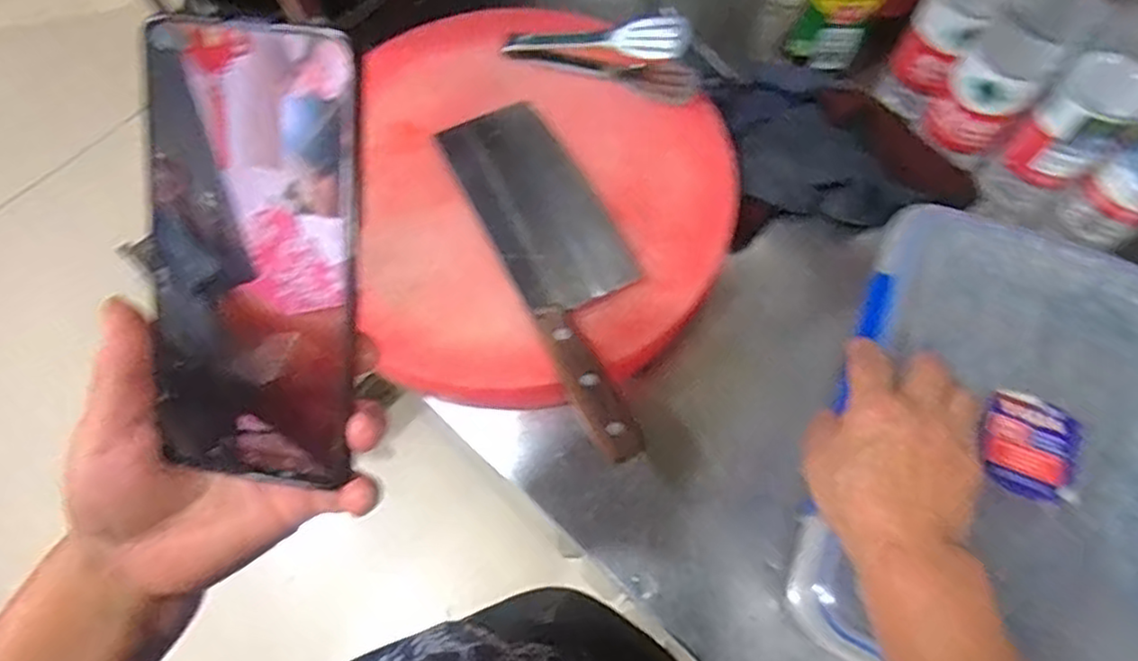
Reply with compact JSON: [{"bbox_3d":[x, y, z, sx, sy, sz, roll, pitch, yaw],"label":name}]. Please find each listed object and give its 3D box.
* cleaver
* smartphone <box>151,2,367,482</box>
[{"bbox_3d":[-0.004,-0.062,0.538,0.090,0.022,0.324,-24,68,-9],"label":"cleaver"},{"bbox_3d":[-0.111,-0.023,0.244,0.075,0.009,0.157,8,105,4],"label":"smartphone"}]

